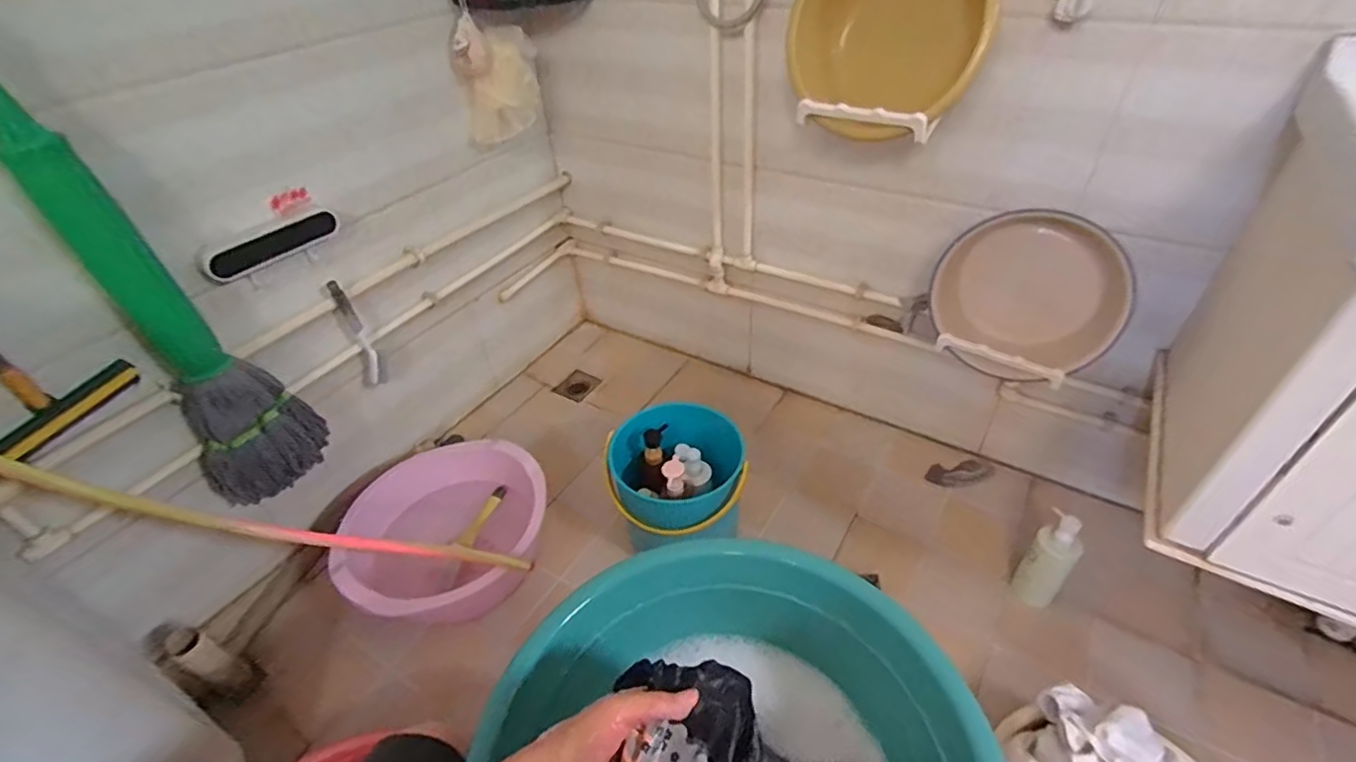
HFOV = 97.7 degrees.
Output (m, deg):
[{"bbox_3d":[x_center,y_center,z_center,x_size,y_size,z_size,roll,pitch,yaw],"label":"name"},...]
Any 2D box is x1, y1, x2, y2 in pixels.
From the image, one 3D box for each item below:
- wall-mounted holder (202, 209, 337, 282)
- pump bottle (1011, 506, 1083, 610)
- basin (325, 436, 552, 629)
[{"bbox_3d":[-0.696,-0.240,1.029,0.022,0.051,0.227,23,48,28],"label":"wall-mounted holder"},{"bbox_3d":[0.663,0.331,1.066,0.072,0.206,0.074,29,51,32],"label":"pump bottle"},{"bbox_3d":[-0.439,0.306,1.165,0.367,0.194,0.353,-2,41,2],"label":"basin"}]

